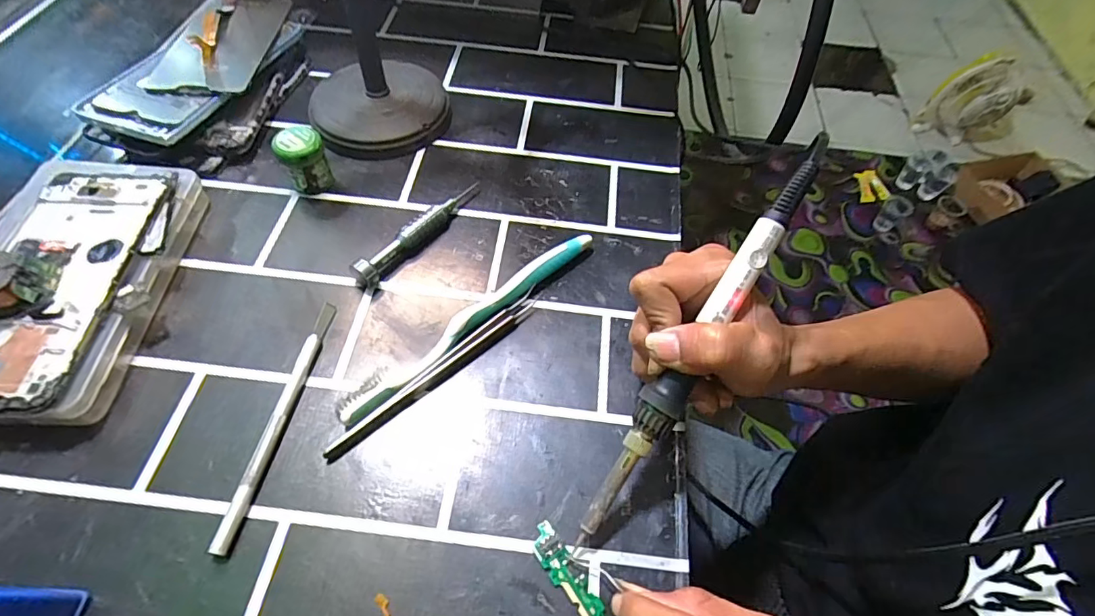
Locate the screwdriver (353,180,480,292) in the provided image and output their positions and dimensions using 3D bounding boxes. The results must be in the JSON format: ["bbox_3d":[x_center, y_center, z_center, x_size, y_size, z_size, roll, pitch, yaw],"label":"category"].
[{"bbox_3d":[-0.082,-0.053,0.349,0.015,0.016,0.113,34,60,18],"label":"screwdriver"}]

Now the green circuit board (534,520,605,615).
[{"bbox_3d":[0.010,0.127,0.243,0.014,0.004,0.052,-29,64,-22],"label":"green circuit board"}]

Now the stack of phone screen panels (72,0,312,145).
[{"bbox_3d":[-0.257,-0.193,0.392,0.084,0.020,0.175,19,60,6],"label":"stack of phone screen panels"}]

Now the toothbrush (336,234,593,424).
[{"bbox_3d":[-0.043,0.006,0.313,0.184,0.015,0.020,-36,65,-24],"label":"toothbrush"}]

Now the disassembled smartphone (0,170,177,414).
[{"bbox_3d":[-0.271,-0.018,0.290,0.077,0.006,0.159,2,59,-1],"label":"disassembled smartphone"}]

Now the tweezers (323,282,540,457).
[{"bbox_3d":[-0.058,0.034,0.297,0.010,0.009,0.148,40,62,21],"label":"tweezers"}]

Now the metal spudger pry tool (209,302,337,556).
[{"bbox_3d":[-0.141,0.056,0.278,0.009,0.009,0.138,8,56,1],"label":"metal spudger pry tool"}]

